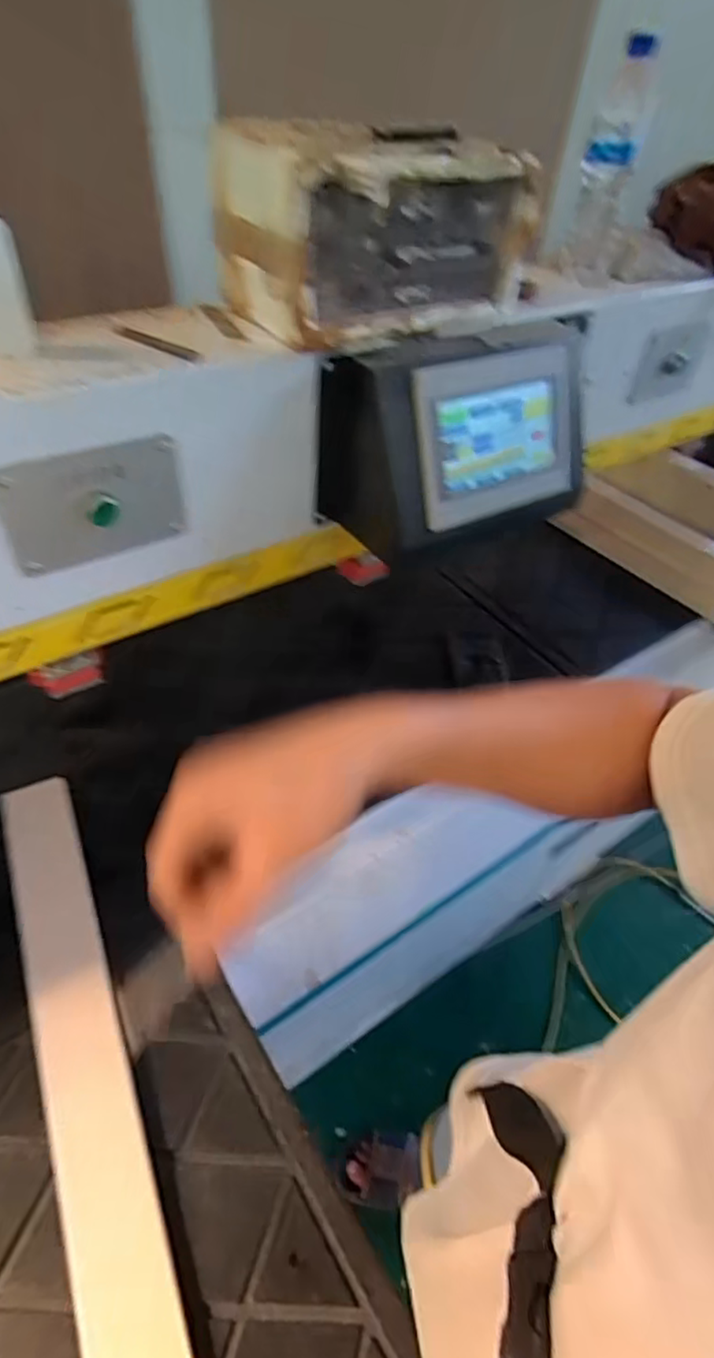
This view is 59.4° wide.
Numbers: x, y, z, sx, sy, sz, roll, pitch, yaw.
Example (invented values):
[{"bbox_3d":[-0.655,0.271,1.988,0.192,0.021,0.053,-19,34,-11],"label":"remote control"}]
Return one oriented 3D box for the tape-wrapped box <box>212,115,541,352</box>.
[{"bbox_3d":[0.016,-0.417,0.582,0.279,0.135,0.156,-28,55,-29],"label":"tape-wrapped box"}]

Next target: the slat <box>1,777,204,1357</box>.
[{"bbox_3d":[-0.222,0.359,0.529,0.070,0.028,0.686,-17,48,-22],"label":"slat"}]

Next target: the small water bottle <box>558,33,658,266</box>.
[{"bbox_3d":[0.292,-0.600,0.726,0.053,0.199,0.067,20,47,12],"label":"small water bottle"}]

